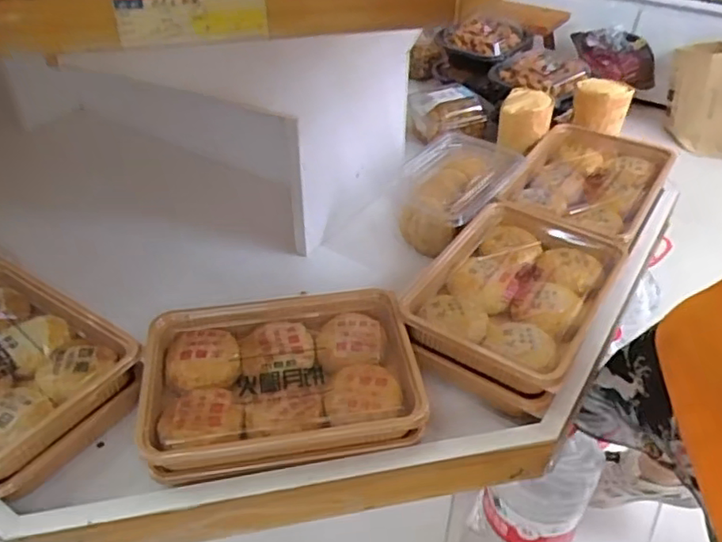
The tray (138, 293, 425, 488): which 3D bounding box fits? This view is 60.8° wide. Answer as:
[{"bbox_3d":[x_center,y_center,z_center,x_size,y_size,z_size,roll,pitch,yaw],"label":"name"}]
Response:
[{"bbox_3d":[-0.080,0.106,0.618,0.267,0.041,0.191,-7,42,-7],"label":"tray"}]

